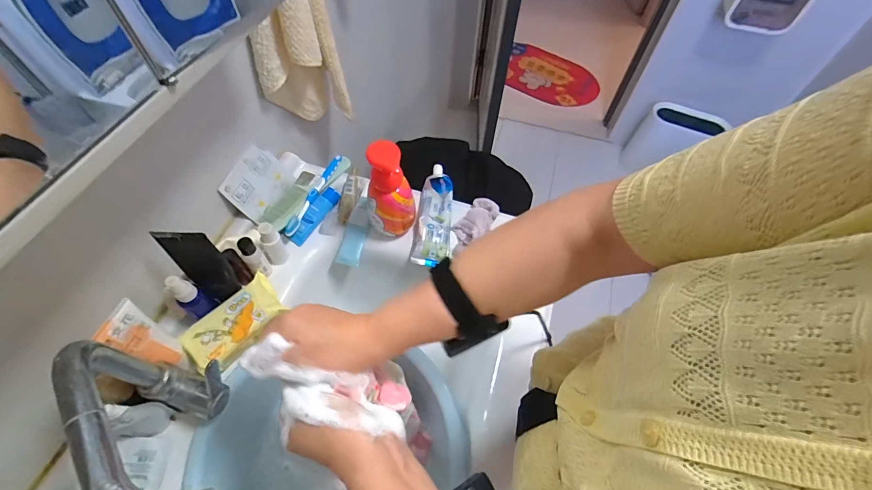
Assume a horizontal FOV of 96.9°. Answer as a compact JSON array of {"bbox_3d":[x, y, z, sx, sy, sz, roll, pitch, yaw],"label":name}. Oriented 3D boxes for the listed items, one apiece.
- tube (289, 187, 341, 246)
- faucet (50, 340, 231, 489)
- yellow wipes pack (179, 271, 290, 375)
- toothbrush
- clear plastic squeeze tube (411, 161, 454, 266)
[{"bbox_3d":[-0.194,-0.047,0.617,0.028,0.019,0.104,29,74,16],"label":"tube"},{"bbox_3d":[-0.238,0.164,0.354,0.065,0.186,0.192,-38,66,-22],"label":"faucet"},{"bbox_3d":[-0.261,0.101,0.510,0.070,0.026,0.127,33,62,18],"label":"yellow wipes pack"},{"bbox_3d":[-0.199,-0.087,0.638,0.021,0.018,0.177,14,58,7],"label":"toothbrush"},{"bbox_3d":[-0.002,-0.051,0.632,0.058,0.040,0.174,6,57,2],"label":"clear plastic squeeze tube"}]

